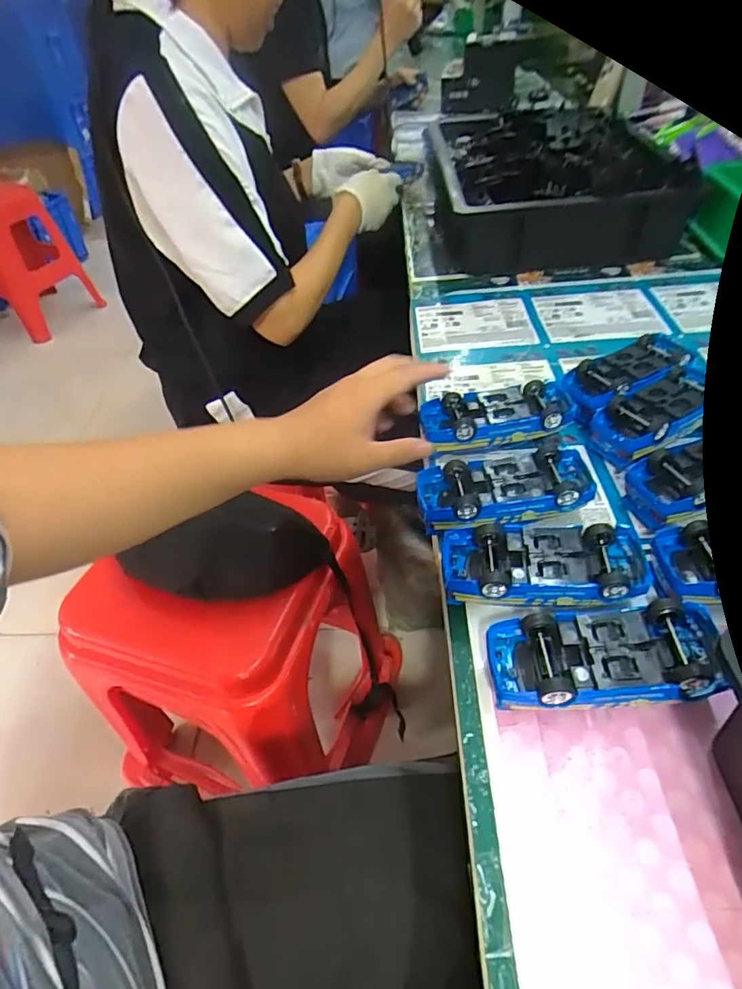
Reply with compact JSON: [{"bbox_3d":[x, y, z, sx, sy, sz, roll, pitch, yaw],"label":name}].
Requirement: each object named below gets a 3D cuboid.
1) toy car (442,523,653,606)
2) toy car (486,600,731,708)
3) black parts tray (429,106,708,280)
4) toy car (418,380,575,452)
[{"bbox_3d":[0.120,0.053,0.375,0.138,0.038,0.061,1,46,6],"label":"toy car"},{"bbox_3d":[0.142,0.102,0.326,0.132,0.048,0.053,-3,45,1],"label":"toy car"},{"bbox_3d":[0.284,-0.515,0.892,0.330,0.108,0.464,-1,46,3],"label":"black parts tray"},{"bbox_3d":[0.116,-0.065,0.495,0.132,0.049,0.056,-9,46,-5],"label":"toy car"}]

